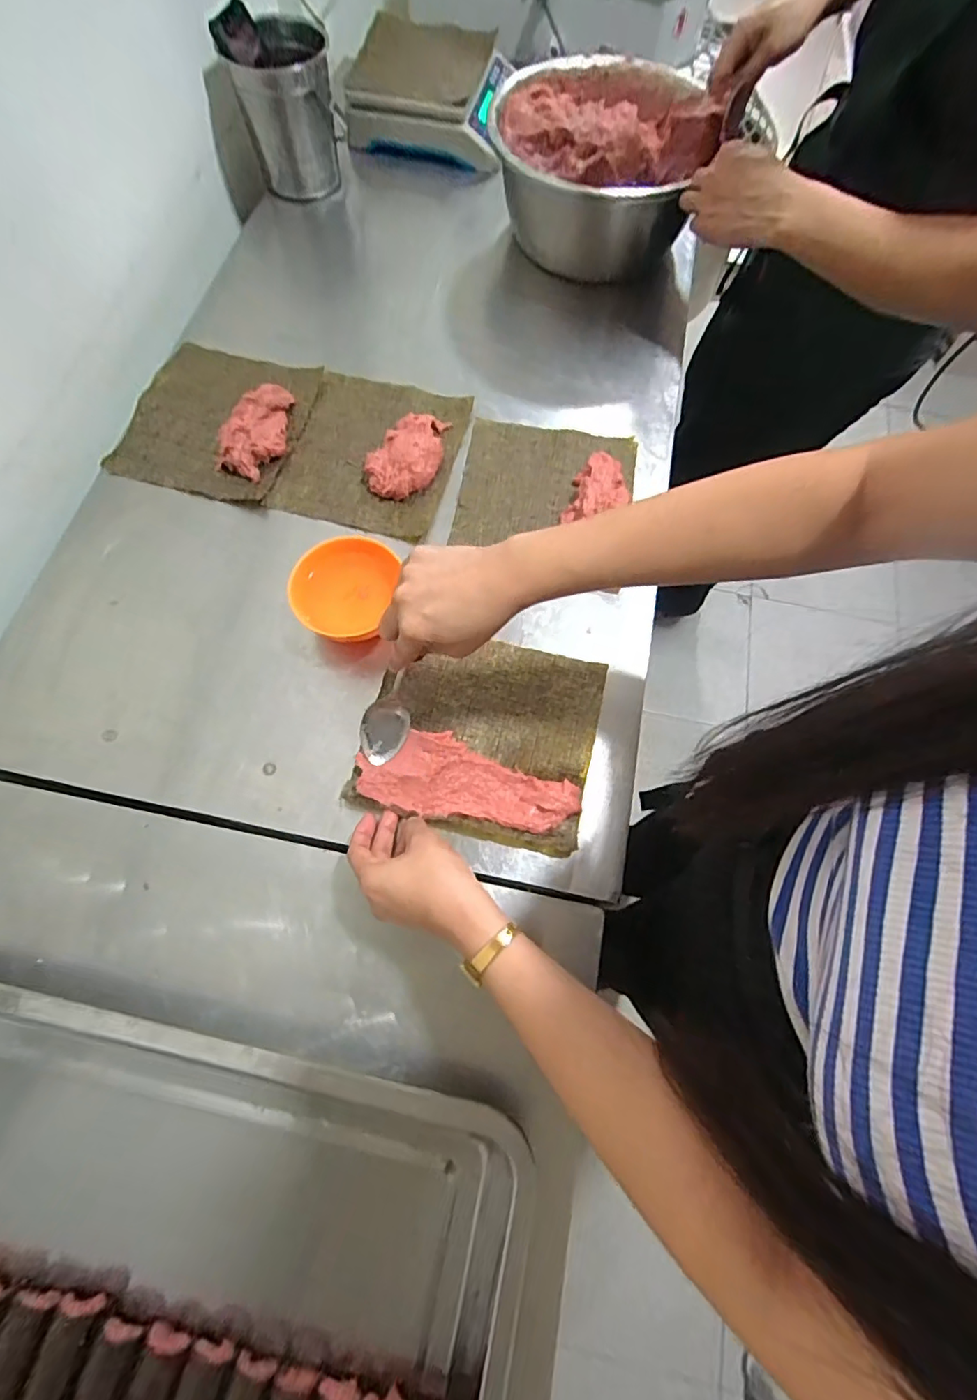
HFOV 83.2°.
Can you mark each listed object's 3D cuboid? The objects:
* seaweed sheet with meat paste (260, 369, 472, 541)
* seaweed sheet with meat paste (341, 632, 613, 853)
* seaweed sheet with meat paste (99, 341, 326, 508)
[{"bbox_3d":[-0.126,-0.281,0.602,0.174,0.024,0.206,15,70,5],"label":"seaweed sheet with meat paste"},{"bbox_3d":[-0.005,0.026,0.491,0.194,0.023,0.181,13,69,4],"label":"seaweed sheet with meat paste"},{"bbox_3d":[-0.304,-0.321,0.612,0.182,0.033,0.203,14,69,4],"label":"seaweed sheet with meat paste"}]

